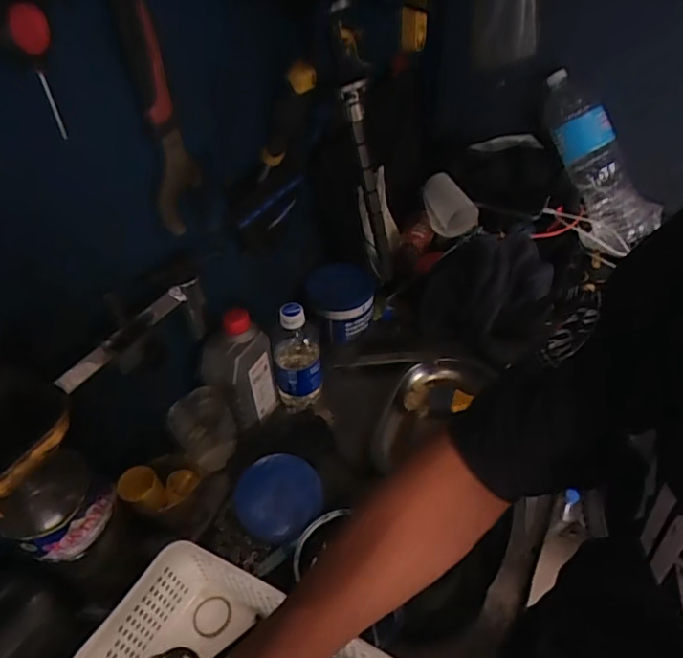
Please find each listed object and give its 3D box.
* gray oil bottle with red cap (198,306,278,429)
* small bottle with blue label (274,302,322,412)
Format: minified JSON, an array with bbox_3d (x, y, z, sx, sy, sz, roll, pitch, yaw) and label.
[{"bbox_3d":[-0.128,0.056,0.676,0.056,0.155,0.078,12,47,18],"label":"gray oil bottle with red cap"},{"bbox_3d":[-0.060,0.031,0.706,0.061,0.142,0.055,-5,44,1],"label":"small bottle with blue label"}]

